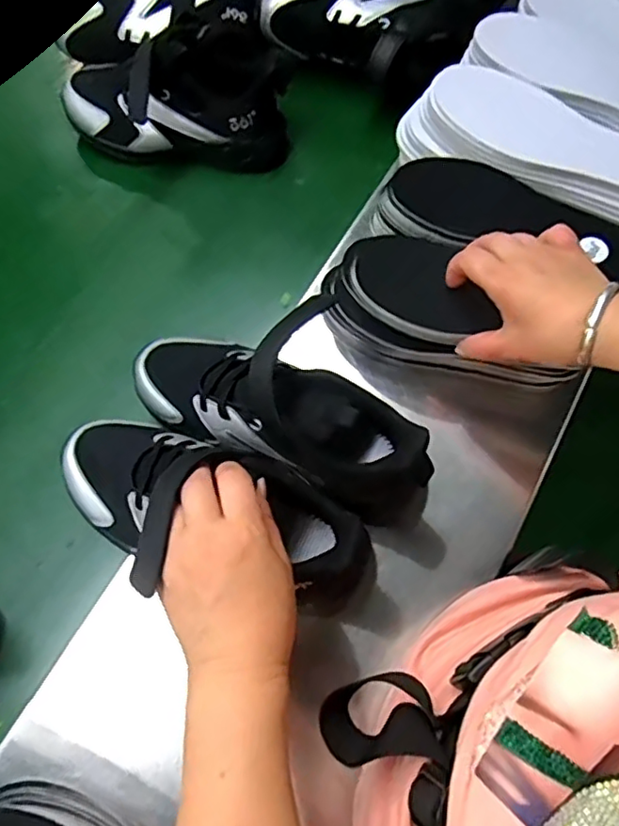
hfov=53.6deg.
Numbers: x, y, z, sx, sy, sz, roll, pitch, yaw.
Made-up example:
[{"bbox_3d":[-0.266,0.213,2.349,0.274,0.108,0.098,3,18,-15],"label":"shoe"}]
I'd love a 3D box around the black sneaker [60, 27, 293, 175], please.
[{"bbox_3d":[-0.123,-0.287,0.559,0.212,0.105,0.096,2,69,-1],"label":"black sneaker"}]

